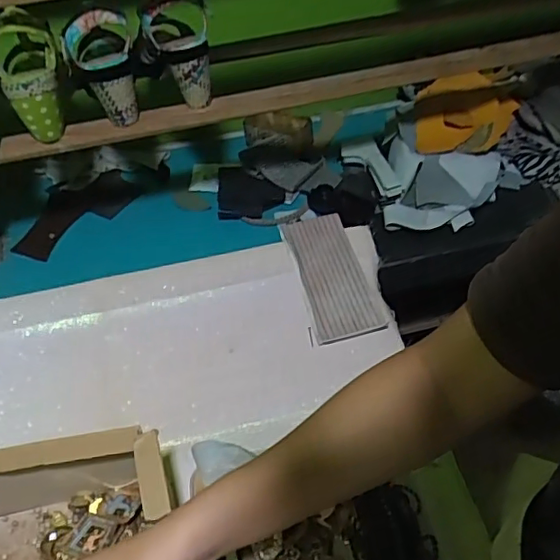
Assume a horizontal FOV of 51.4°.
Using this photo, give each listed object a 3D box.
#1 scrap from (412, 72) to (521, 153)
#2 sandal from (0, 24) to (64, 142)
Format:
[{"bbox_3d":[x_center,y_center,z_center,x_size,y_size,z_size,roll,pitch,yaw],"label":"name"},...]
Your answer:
[{"bbox_3d":[0.312,-0.283,0.975,0.163,0.027,0.139,0,72,4],"label":"scrap"},{"bbox_3d":[-0.303,-0.244,0.719,0.078,0.127,0.072,-24,50,-16],"label":"sandal"}]

